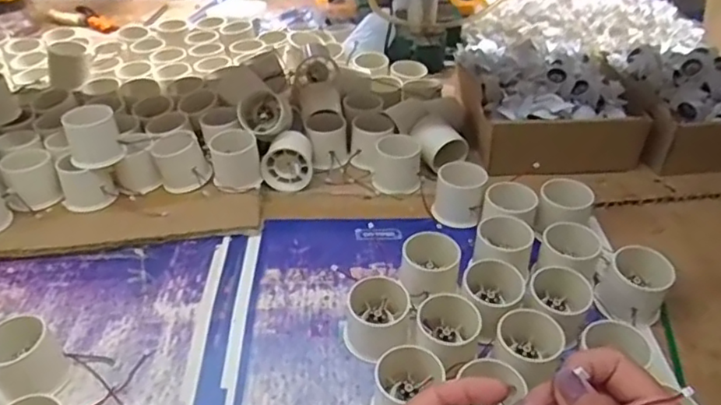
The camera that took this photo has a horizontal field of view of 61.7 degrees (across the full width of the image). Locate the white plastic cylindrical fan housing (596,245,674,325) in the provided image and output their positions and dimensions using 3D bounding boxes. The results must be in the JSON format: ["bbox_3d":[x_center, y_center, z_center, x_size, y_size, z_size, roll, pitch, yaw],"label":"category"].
[{"bbox_3d":[0.237,0.073,0.525,0.053,0.050,0.049,0,39,0],"label":"white plastic cylindrical fan housing"}]

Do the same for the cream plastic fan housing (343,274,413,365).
[{"bbox_3d":[0.015,0.096,0.515,0.059,0.038,0.059,0,39,0],"label":"cream plastic fan housing"}]

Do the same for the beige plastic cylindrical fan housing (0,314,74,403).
[{"bbox_3d":[-0.262,0.123,0.474,0.050,0.050,0.051,0,39,0],"label":"beige plastic cylindrical fan housing"}]

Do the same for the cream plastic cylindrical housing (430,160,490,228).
[{"bbox_3d":[0.105,-0.009,0.639,0.051,0.055,0.046,9,40,11],"label":"cream plastic cylindrical housing"}]

